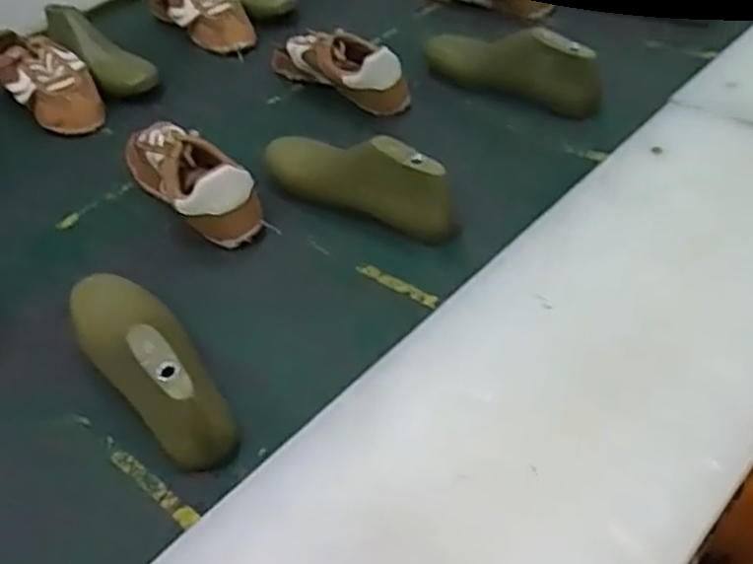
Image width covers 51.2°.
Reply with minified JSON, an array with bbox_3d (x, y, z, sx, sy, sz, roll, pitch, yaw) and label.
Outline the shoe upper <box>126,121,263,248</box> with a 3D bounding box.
[{"bbox_3d":[-0.202,-0.117,0.820,0.074,0.072,0.224,-31,49,-23],"label":"shoe upper"}]

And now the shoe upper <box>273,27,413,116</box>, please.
[{"bbox_3d":[-0.051,-0.267,0.960,0.194,0.068,0.064,31,55,33],"label":"shoe upper"}]

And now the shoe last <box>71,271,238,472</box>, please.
[{"bbox_3d":[-0.185,0.056,0.622,0.071,0.087,0.226,-27,47,-19],"label":"shoe last"}]

